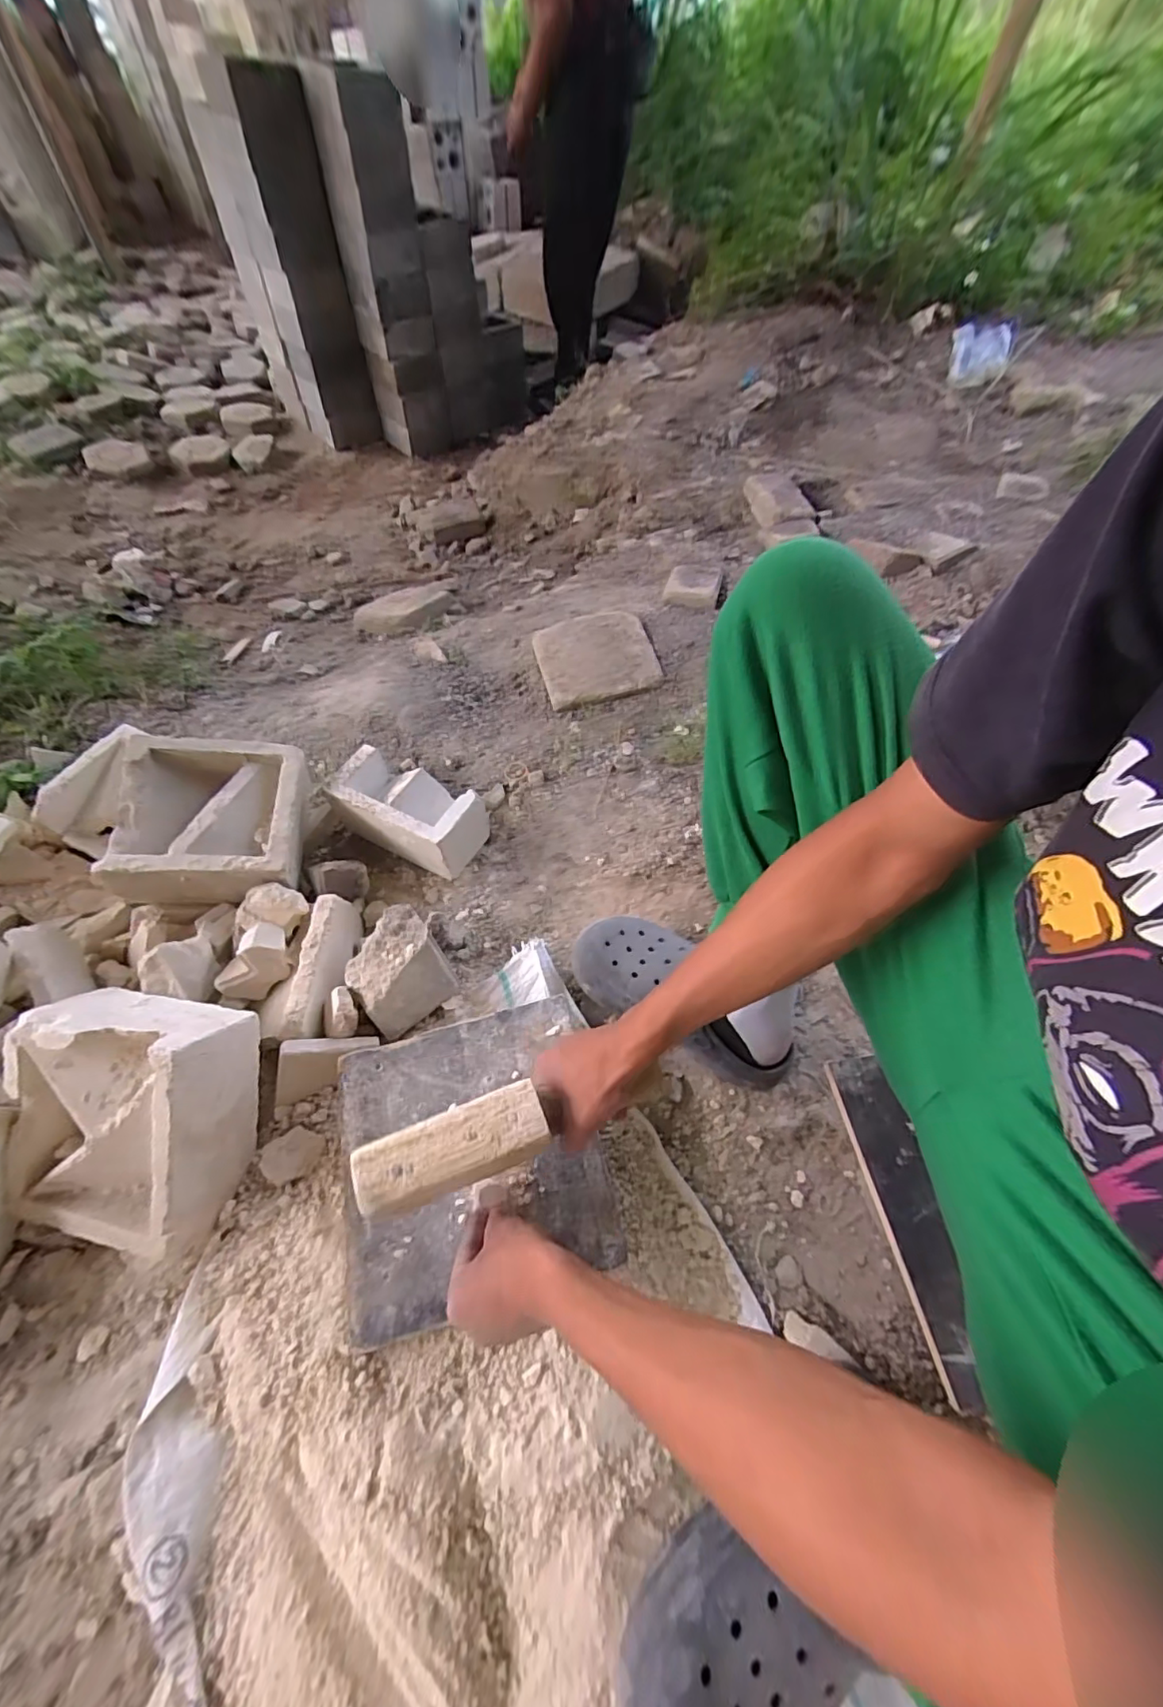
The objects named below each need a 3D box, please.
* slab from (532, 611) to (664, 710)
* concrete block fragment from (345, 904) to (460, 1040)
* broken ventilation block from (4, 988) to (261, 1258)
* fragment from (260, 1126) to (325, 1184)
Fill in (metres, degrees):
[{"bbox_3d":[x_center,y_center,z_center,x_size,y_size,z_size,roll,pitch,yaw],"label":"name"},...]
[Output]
[{"bbox_3d":[0.026,-0.352,0.974,0.204,0.044,0.186,-15,55,-7],"label":"slab"},{"bbox_3d":[-0.217,0.144,0.663,0.105,0.095,0.110,-34,63,-20],"label":"concrete block fragment"},{"bbox_3d":[-0.449,0.268,0.555,0.218,0.113,0.229,3,95,17],"label":"broken ventilation block"},{"bbox_3d":[-0.299,0.311,0.572,0.056,0.014,0.046,-31,62,-20],"label":"fragment"}]

